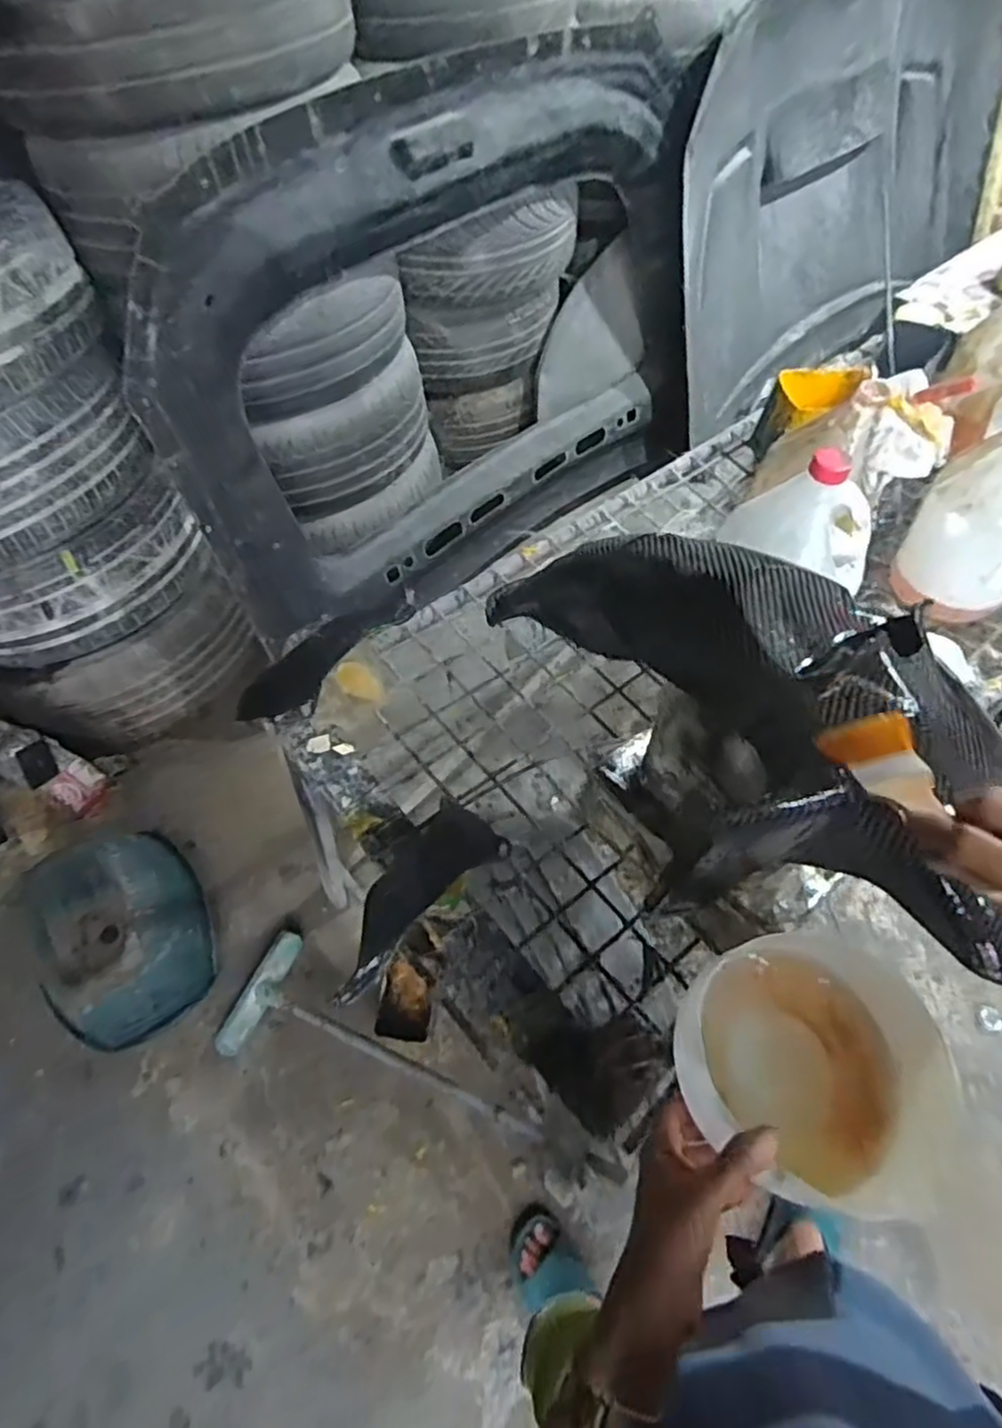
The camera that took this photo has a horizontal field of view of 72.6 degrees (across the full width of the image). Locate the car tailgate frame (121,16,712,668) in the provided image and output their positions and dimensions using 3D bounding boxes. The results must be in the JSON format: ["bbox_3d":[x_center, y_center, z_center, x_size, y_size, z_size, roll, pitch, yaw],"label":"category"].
[{"bbox_3d":[-0.063,-0.803,1.602,1.479,1.046,0.210,-37,43,-22],"label":"car tailgate frame"}]

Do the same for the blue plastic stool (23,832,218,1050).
[{"bbox_3d":[-0.760,0.432,1.377,0.297,0.185,0.386,-33,63,-19],"label":"blue plastic stool"}]

